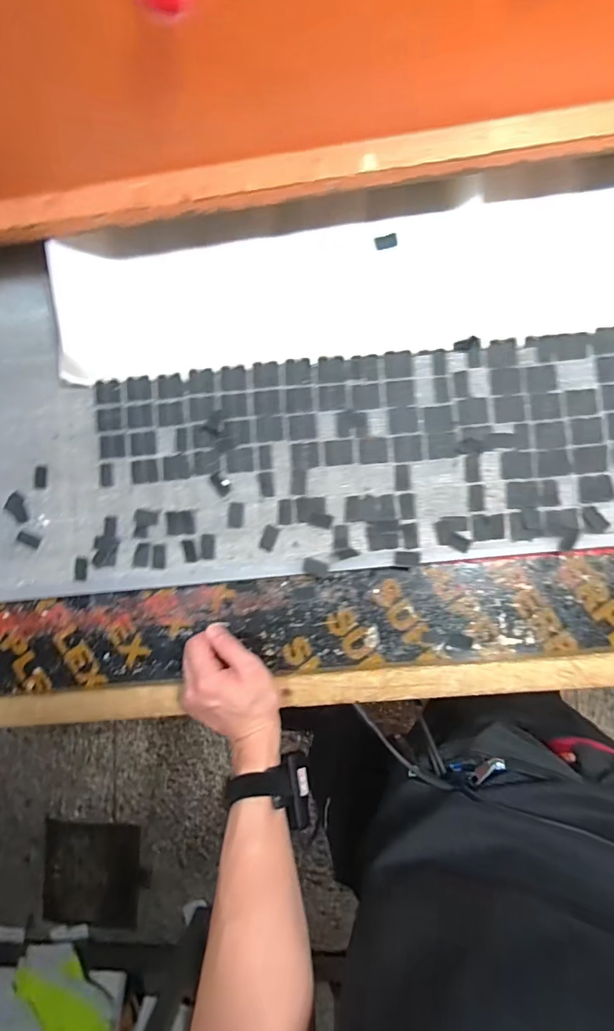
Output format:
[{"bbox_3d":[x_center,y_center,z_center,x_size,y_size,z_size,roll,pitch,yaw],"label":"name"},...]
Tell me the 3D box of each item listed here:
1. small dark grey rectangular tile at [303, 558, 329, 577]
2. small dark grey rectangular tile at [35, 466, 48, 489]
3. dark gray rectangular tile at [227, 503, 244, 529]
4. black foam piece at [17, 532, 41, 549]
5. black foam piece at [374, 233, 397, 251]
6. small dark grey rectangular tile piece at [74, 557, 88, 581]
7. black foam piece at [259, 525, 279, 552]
[{"bbox_3d":[0.009,0.060,0.535,0.029,0.009,0.019,23,95,3],"label":"small dark grey rectangular tile"},{"bbox_3d":[-0.322,-0.047,0.567,0.013,0.006,0.027,2,93,5],"label":"small dark grey rectangular tile"},{"bbox_3d":[-0.083,0.000,0.542,0.018,0.004,0.030,4,93,5],"label":"dark gray rectangular tile"},{"bbox_3d":[-0.336,0.030,0.564,0.028,0.004,0.015,20,95,3],"label":"black foam piece"},{"bbox_3d":[0.092,-0.318,0.544,0.025,0.004,0.016,-10,92,5],"label":"black foam piece"},{"bbox_3d":[-0.270,0.064,0.558,0.016,0.004,0.029,9,94,4],"label":"small dark grey rectangular tile piece"},{"bbox_3d":[-0.044,0.026,0.538,0.017,0.004,0.028,21,95,3],"label":"black foam piece"}]

